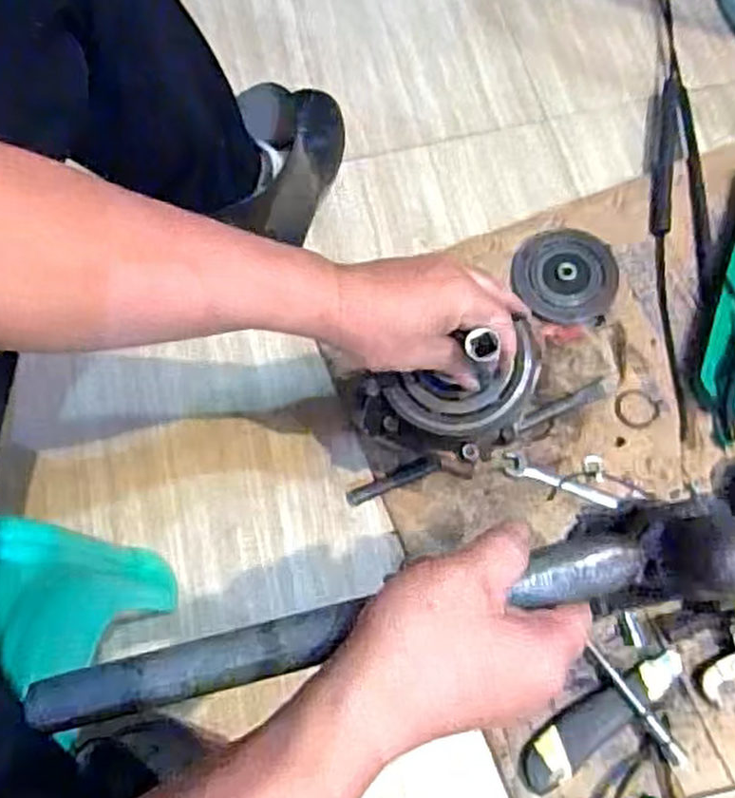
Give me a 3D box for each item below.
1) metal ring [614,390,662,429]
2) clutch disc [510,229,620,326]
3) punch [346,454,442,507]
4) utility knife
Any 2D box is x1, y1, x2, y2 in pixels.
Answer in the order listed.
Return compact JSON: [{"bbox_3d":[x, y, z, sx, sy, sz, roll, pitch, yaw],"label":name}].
[{"bbox_3d":[0.258,0.009,0.727,0.043,0.004,0.039,-39,73,-15],"label":"metal ring"},{"bbox_3d":[0.205,-0.130,0.786,0.104,0.018,0.108,0,68,-1],"label":"clutch disc"},{"bbox_3d":[0.025,0.076,0.704,0.093,0.010,0.017,-24,69,5],"label":"punch"},{"bbox_3d":[0.194,0.259,0.621,0.161,0.013,0.038,-31,71,-13],"label":"utility knife"}]

